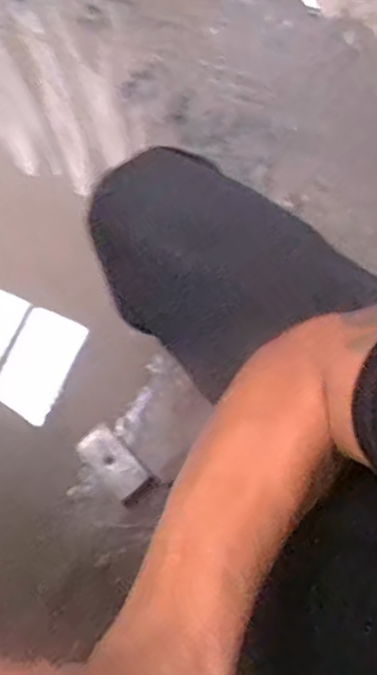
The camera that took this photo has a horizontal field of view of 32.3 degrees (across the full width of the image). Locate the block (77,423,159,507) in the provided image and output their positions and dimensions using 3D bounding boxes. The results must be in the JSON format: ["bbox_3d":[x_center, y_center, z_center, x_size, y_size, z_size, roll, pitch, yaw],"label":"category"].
[{"bbox_3d":[-0.093,0.162,0.833,0.050,0.018,0.105,-41,82,-8],"label":"block"}]

